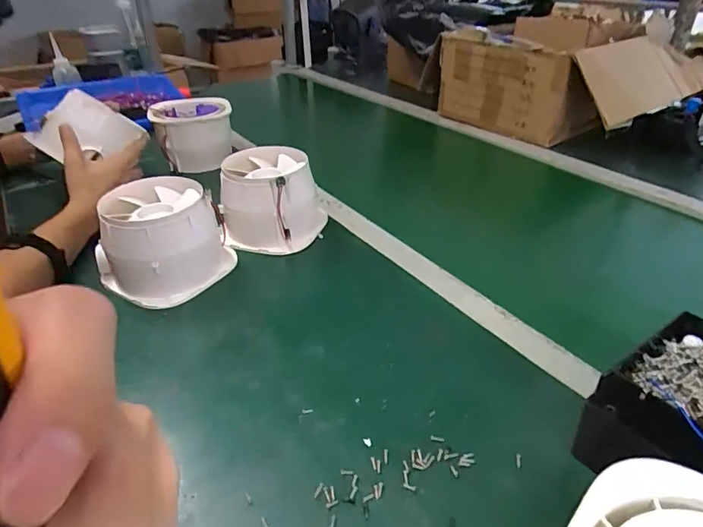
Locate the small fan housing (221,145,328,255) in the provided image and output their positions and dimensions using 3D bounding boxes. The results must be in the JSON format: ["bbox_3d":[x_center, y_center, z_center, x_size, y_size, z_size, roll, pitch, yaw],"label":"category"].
[{"bbox_3d":[-0.107,-0.085,0.649,0.129,0.104,0.130,-4,34,-4],"label":"small fan housing"}]

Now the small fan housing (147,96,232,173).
[{"bbox_3d":[-0.301,-0.246,0.912,0.141,0.111,0.141,-11,34,-15],"label":"small fan housing"}]

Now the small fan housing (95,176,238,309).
[{"bbox_3d":[-0.225,-0.029,0.570,0.128,0.101,0.120,16,38,25],"label":"small fan housing"}]

